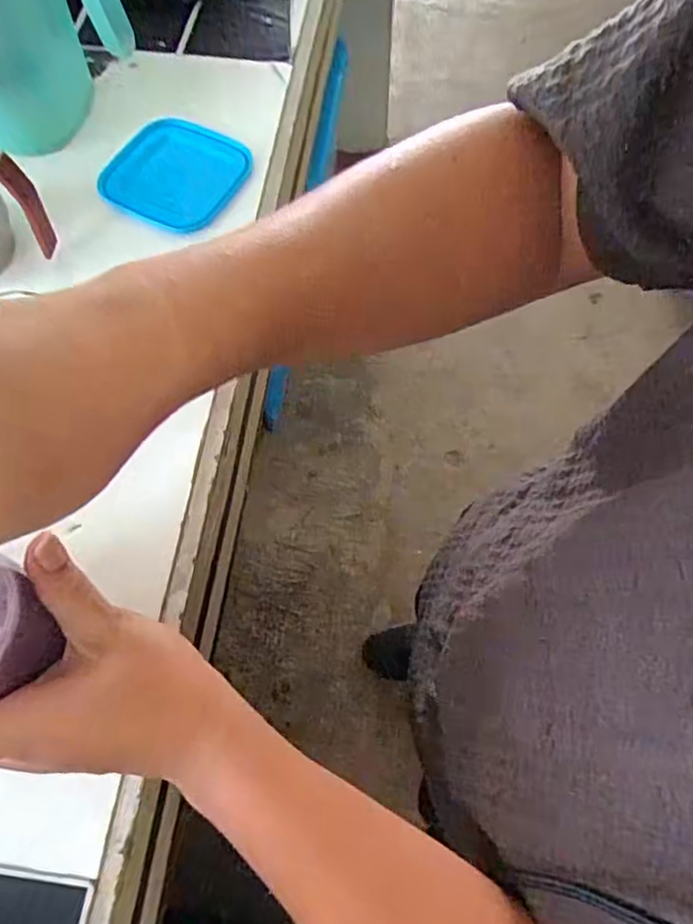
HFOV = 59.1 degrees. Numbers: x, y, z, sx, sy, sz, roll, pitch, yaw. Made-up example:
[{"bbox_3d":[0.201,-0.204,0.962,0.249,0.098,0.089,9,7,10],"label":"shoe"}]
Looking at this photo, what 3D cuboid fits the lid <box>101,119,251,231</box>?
[{"bbox_3d":[-0.129,-0.223,0.471,0.095,0.015,0.093,23,68,11],"label":"lid"}]

